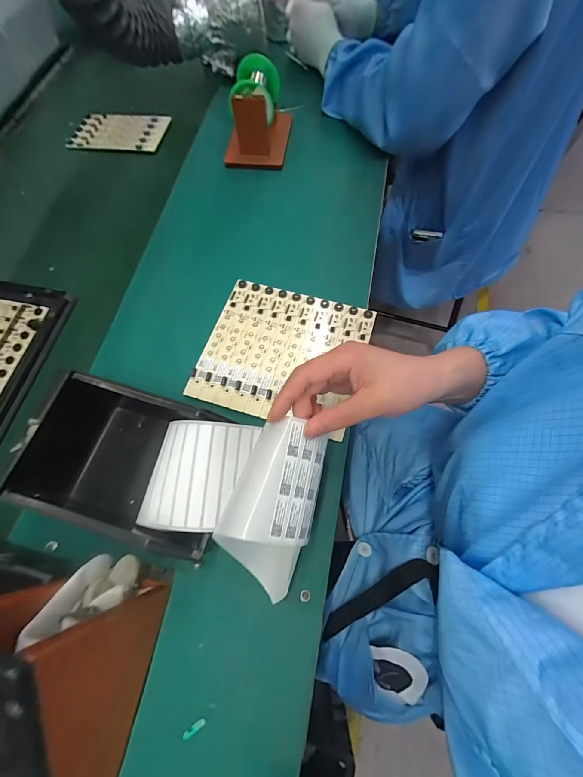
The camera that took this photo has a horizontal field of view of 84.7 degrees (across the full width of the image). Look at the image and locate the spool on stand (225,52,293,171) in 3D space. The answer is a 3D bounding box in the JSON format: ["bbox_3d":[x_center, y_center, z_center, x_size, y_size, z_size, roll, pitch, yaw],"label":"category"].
[{"bbox_3d":[-0.049,-0.434,0.501,0.083,0.099,0.118,9,69,6],"label":"spool on stand"}]

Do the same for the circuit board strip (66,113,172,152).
[{"bbox_3d":[-0.320,-0.473,0.590,0.181,0.009,0.092,11,74,11],"label":"circuit board strip"}]

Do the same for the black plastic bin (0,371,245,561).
[{"bbox_3d":[-0.150,0.080,0.329,0.178,0.090,0.128,15,69,8],"label":"black plastic bin"}]

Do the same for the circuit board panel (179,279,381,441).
[{"bbox_3d":[-0.011,-0.047,0.404,0.194,0.004,0.177,16,70,9],"label":"circuit board panel"}]

